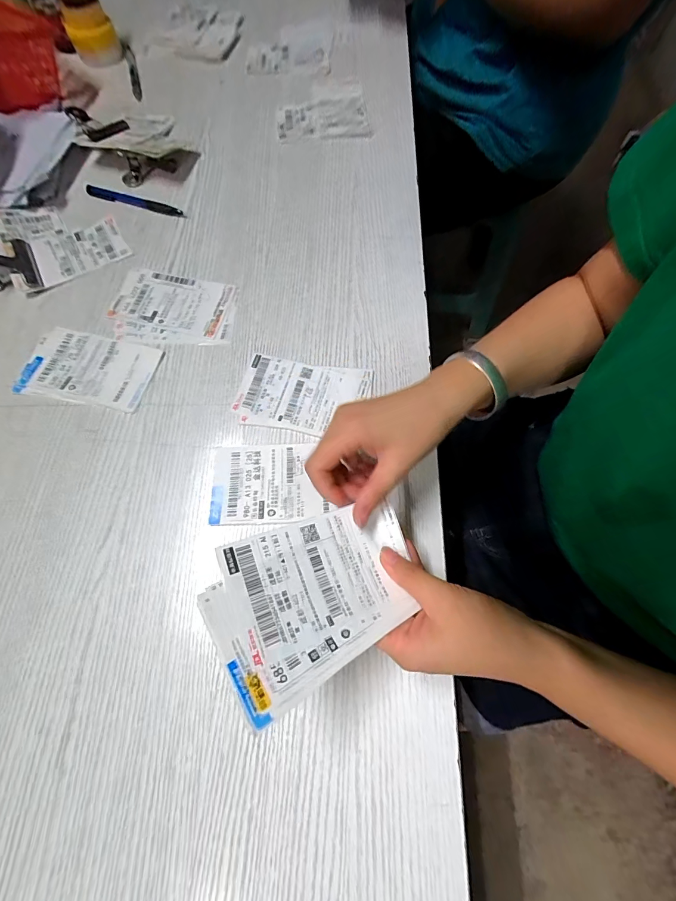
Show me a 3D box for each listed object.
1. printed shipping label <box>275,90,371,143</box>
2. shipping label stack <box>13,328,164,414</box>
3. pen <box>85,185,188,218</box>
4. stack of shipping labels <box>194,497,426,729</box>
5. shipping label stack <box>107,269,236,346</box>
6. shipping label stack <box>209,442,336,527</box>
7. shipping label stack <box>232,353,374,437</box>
[{"bbox_3d":[-0.024,-0.492,0.535,0.133,0.010,0.100,-8,70,-3],"label":"printed shipping label"},{"bbox_3d":[-0.263,-0.087,0.384,0.141,0.004,0.083,10,70,3],"label":"shipping label stack"},{"bbox_3d":[-0.264,-0.322,0.471,0.137,0.011,0.013,18,71,6],"label":"pen"},{"bbox_3d":[-0.011,0.088,0.241,0.139,0.012,0.094,-18,65,-31],"label":"stack of shipping labels"},{"bbox_3d":[-0.187,-0.162,0.415,0.136,0.004,0.096,5,70,2],"label":"shipping label stack"},{"bbox_3d":[-0.066,0.029,0.342,0.105,0.004,0.076,-5,70,-2],"label":"shipping label stack"},{"bbox_3d":[-0.037,-0.057,0.374,0.134,0.004,0.081,9,70,3],"label":"shipping label stack"}]

